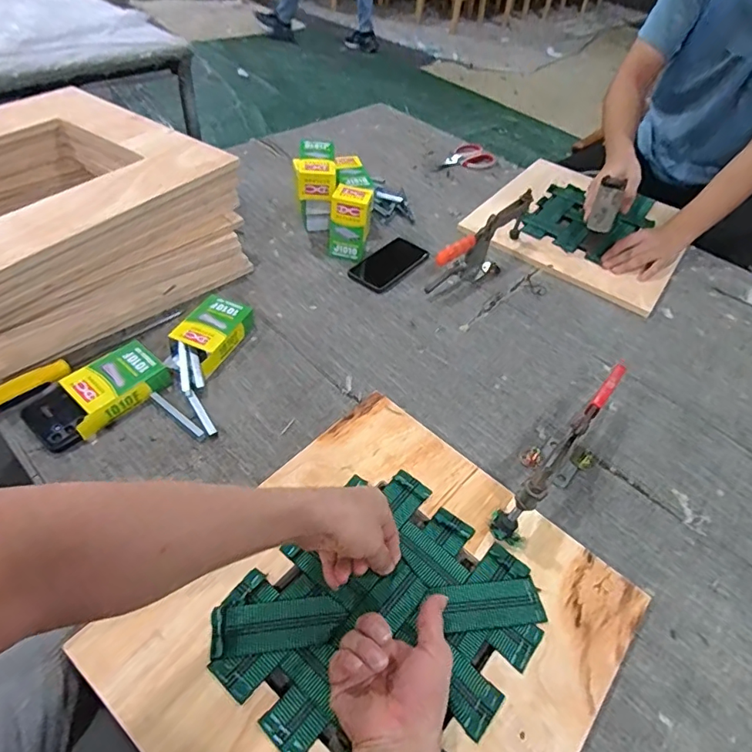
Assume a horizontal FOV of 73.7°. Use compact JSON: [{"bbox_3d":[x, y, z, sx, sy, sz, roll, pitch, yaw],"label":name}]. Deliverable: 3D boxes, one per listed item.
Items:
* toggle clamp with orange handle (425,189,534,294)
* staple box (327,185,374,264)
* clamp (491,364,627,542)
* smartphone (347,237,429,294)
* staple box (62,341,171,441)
[{"bbox_3d":[0.207,-0.242,0.920,0.057,0.103,0.279,38,55,25],"label":"toggle clamp with orange handle"},{"bbox_3d":[-0.048,-0.273,0.909,0.071,0.117,0.051,8,47,1],"label":"staple box"},{"bbox_3d":[0.238,0.084,0.621,0.058,0.111,0.293,35,53,23],"label":"clamp"},{"bbox_3d":[0.026,-0.211,0.934,0.084,0.005,0.169,33,53,22],"label":"smartphone"},{"bbox_3d":[-0.352,0.011,0.670,0.090,0.032,0.132,34,53,23],"label":"staple box"}]

